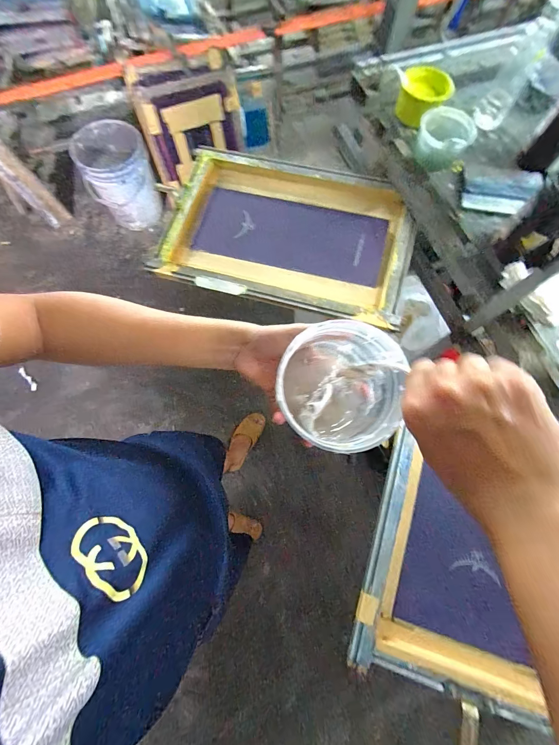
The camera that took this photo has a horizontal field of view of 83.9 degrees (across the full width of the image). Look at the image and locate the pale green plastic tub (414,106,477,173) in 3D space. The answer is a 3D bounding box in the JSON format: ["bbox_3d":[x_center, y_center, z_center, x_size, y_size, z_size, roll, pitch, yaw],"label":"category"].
[{"bbox_3d":[0.374,-0.533,0.722,0.112,0.095,0.121,39,76,10],"label":"pale green plastic tub"}]

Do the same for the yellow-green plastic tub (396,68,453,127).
[{"bbox_3d":[0.344,-0.666,0.741,0.119,0.079,0.127,0,73,-1],"label":"yellow-green plastic tub"}]

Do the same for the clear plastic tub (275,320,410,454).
[{"bbox_3d":[0.058,0.017,0.342,0.142,0.100,0.116,16,78,-12],"label":"clear plastic tub"}]

